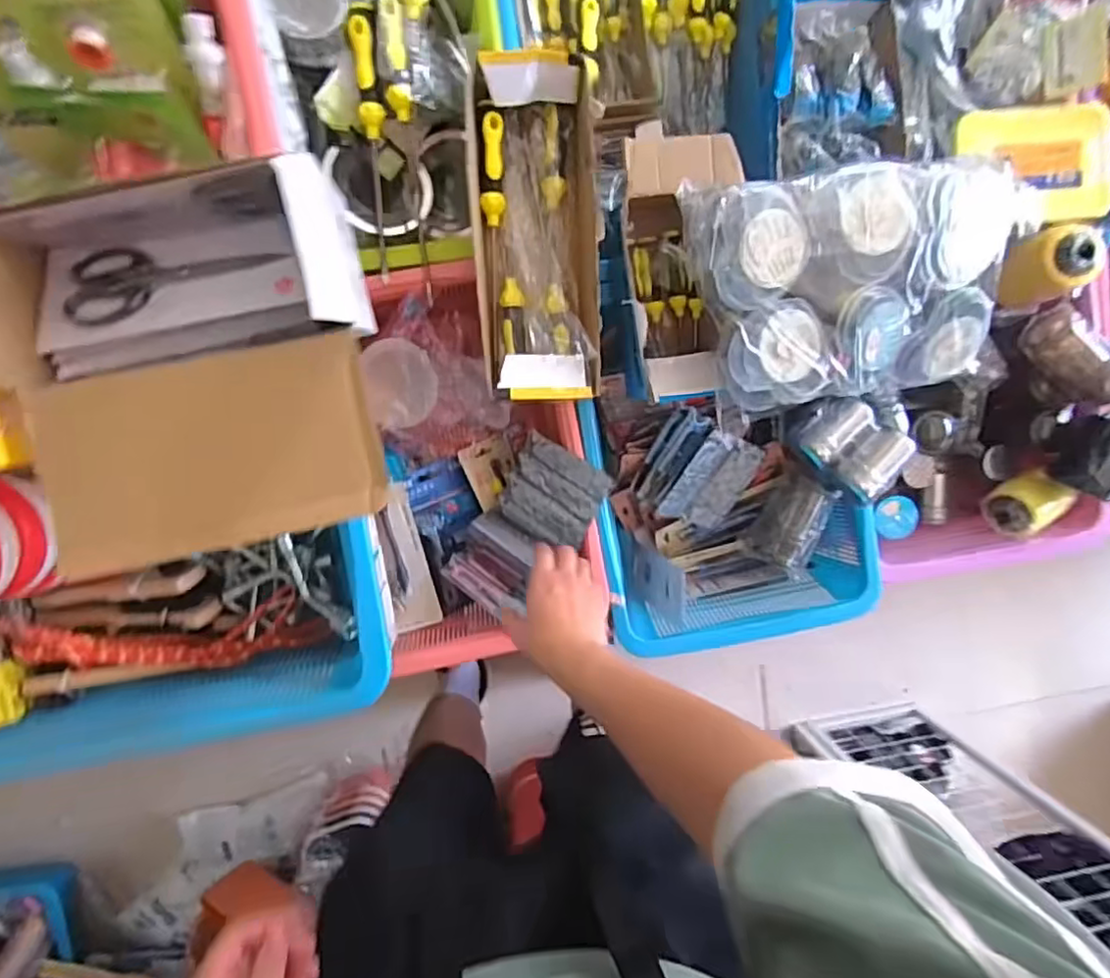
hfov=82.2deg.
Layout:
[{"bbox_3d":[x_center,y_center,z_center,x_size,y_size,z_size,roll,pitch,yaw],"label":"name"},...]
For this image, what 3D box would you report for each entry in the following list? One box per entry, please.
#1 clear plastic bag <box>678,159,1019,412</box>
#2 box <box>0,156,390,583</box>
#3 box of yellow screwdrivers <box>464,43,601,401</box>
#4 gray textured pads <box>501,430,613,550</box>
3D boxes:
[{"bbox_3d":[0.275,-0.184,0.588,0.295,0.078,0.194,-7,98,-5],"label":"clear plastic bag"},{"bbox_3d":[-0.233,-0.077,0.403,0.215,0.125,0.223,-11,98,-4],"label":"box"},{"bbox_3d":[-0.017,-0.252,0.642,0.124,0.066,0.315,-5,98,-5],"label":"box of yellow screwdrivers"},{"bbox_3d":[-0.004,0.009,0.737,0.111,0.009,0.113,31,112,16],"label":"gray textured pads"}]

